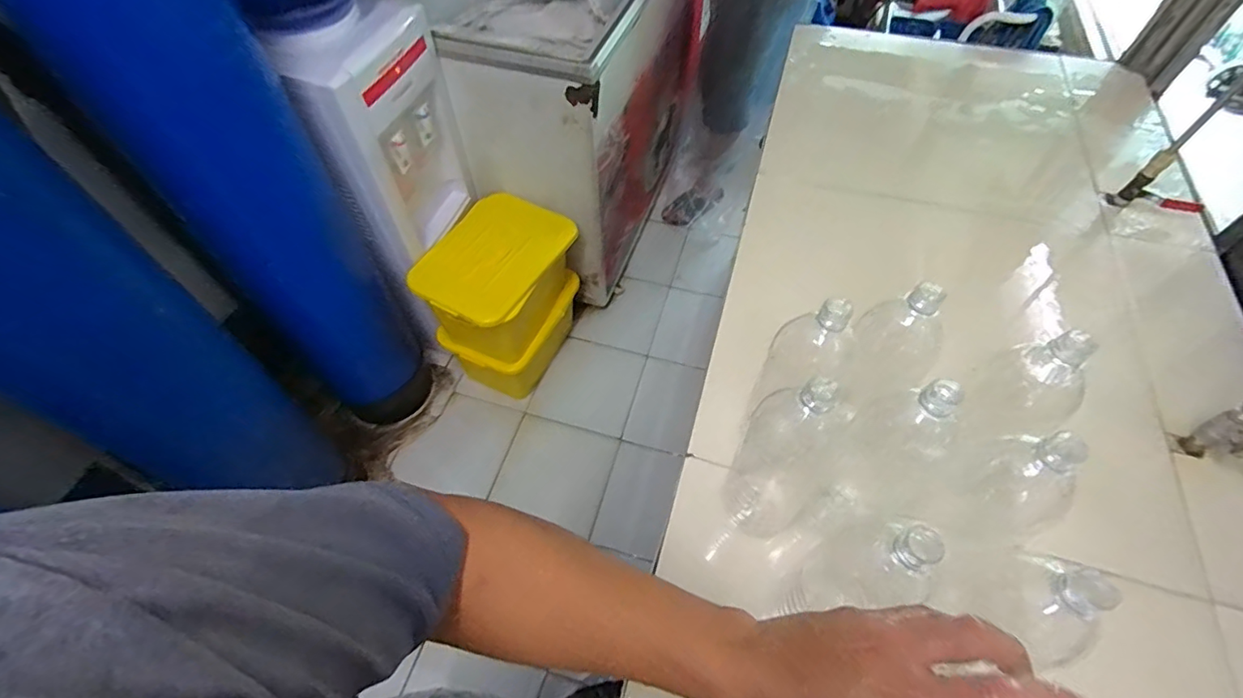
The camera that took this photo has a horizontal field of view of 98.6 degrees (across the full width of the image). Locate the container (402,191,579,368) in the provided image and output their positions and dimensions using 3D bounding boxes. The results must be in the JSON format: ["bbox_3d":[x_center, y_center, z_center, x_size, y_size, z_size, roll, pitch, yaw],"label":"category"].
[{"bbox_3d":[-0.310,-0.169,1.403,0.284,0.274,0.375,25,60,16],"label":"container"}]

